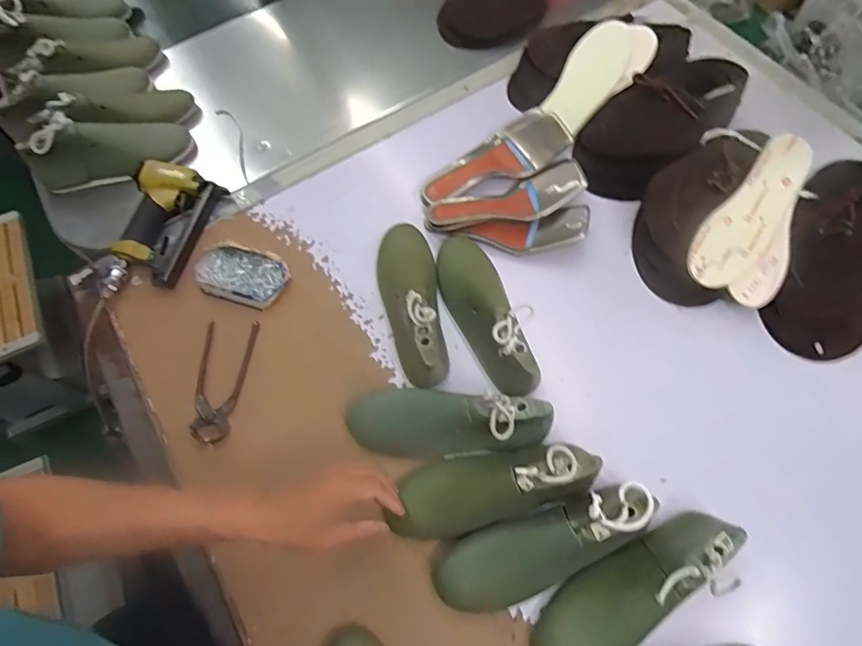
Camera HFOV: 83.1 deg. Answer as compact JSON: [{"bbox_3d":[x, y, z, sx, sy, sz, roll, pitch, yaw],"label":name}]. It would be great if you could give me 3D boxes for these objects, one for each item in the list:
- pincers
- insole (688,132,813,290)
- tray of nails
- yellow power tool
[{"bbox_3d":[-0.294,0.075,0.664,0.071,0.025,0.171,3,66,4],"label":"pincers"},{"bbox_3d":[0.444,-0.152,0.666,0.083,0.006,0.258,42,82,0],"label":"insole"},{"bbox_3d":[-0.284,-0.073,0.726,0.138,0.020,0.089,17,68,10],"label":"tray of nails"},{"bbox_3d":[-0.422,-0.140,0.753,0.133,0.047,0.227,11,67,7],"label":"yellow power tool"}]

